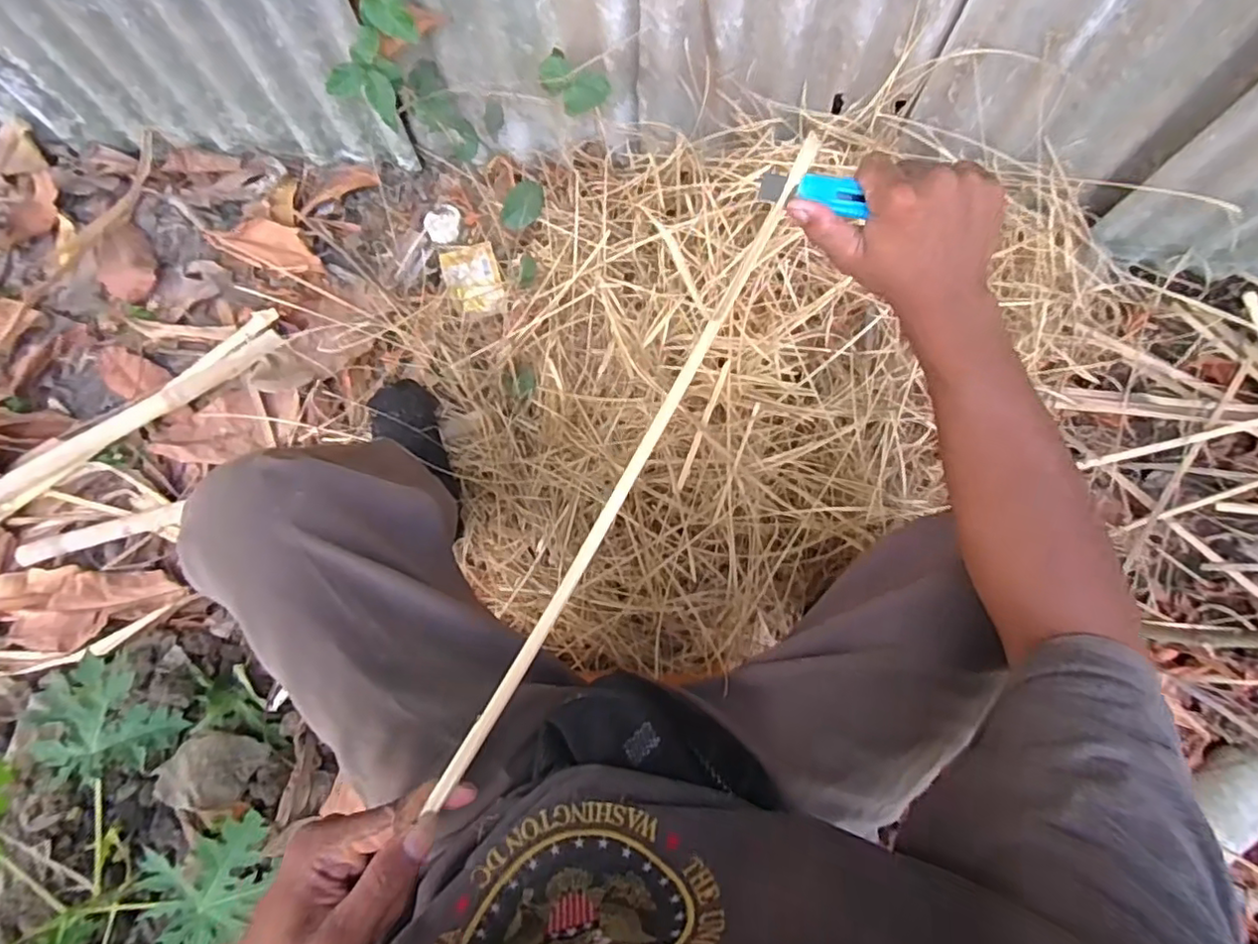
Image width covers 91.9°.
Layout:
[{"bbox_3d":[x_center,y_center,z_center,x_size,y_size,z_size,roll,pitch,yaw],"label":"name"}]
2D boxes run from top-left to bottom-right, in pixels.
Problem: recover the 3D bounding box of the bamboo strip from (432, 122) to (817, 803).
[{"bbox_3d":[0.010,-0.018,0.355,0.011,0.006,0.439,29,82,8],"label":"bamboo strip"}]

